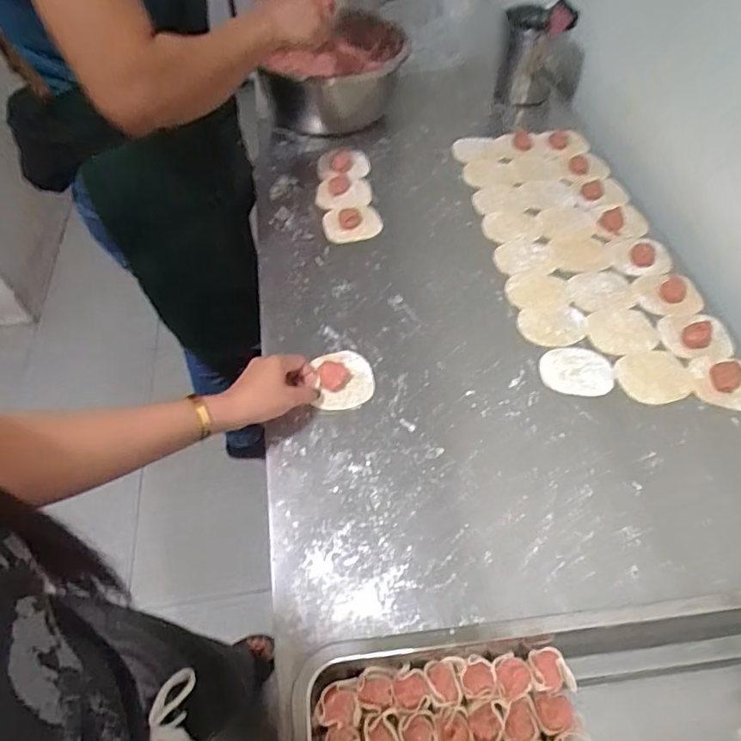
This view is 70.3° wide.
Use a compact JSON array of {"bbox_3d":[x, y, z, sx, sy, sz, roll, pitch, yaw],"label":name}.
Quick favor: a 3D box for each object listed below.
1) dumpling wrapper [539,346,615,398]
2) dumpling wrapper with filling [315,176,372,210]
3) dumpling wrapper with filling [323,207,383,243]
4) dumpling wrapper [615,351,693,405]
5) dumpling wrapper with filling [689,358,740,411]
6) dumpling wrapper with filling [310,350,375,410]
[{"bbox_3d":[0.252,-0.001,0.644,0.088,0.004,0.070,-2,56,0],"label":"dumpling wrapper"},{"bbox_3d":[-0.043,-0.288,0.848,0.086,0.015,0.075,-4,56,-2],"label":"dumpling wrapper with filling"},{"bbox_3d":[-0.027,-0.228,0.804,0.088,0.009,0.068,-6,56,-3],"label":"dumpling wrapper with filling"},{"bbox_3d":[0.342,0.007,0.636,0.086,0.004,0.072,-15,57,-8],"label":"dumpling wrapper"},{"bbox_3d":[0.429,0.015,0.628,0.083,0.009,0.067,3,56,4],"label":"dumpling wrapper with filling"},{"bbox_3d":[-0.033,0.010,0.629,0.072,0.020,0.075,-12,56,-7],"label":"dumpling wrapper with filling"}]

